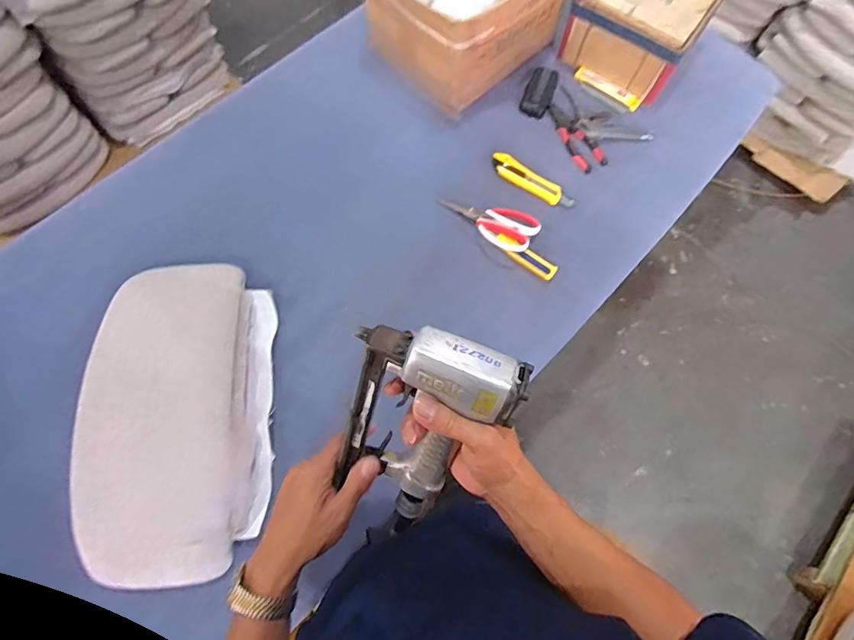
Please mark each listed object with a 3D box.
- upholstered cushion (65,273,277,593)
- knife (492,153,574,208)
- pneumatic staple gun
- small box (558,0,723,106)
[{"bbox_3d":[-0.352,0.132,0.682,0.239,0.061,0.428,-4,71,-3],"label":"upholstered cushion"},{"bbox_3d":[0.188,-0.247,0.847,0.161,0.015,0.039,31,72,9],"label":"knife"},{"bbox_3d":[-0.019,0.094,0.417,0.122,0.224,0.045,36,38,10],"label":"pneumatic staple gun"},{"bbox_3d":[0.403,-0.564,0.900,0.212,0.139,0.225,33,73,10],"label":"small box"}]

